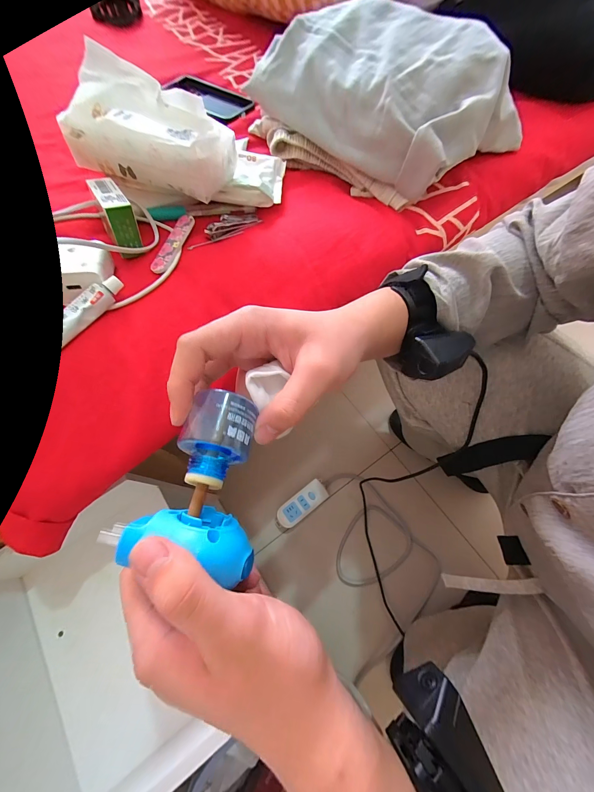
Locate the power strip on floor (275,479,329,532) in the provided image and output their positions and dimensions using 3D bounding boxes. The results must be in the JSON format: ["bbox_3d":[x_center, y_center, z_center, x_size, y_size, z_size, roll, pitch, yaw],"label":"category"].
[{"bbox_3d":[0.009,0.254,0.675,0.137,0.027,0.051,-36,72,-13],"label":"power strip on floor"}]

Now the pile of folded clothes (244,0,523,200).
[{"bbox_3d":[0.115,-0.398,0.388,0.328,0.105,0.192,31,71,13],"label":"pile of folded clothes"}]

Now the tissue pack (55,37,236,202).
[{"bbox_3d":[-0.153,-0.274,0.315,0.153,0.091,0.092,15,69,7],"label":"tissue pack"}]

